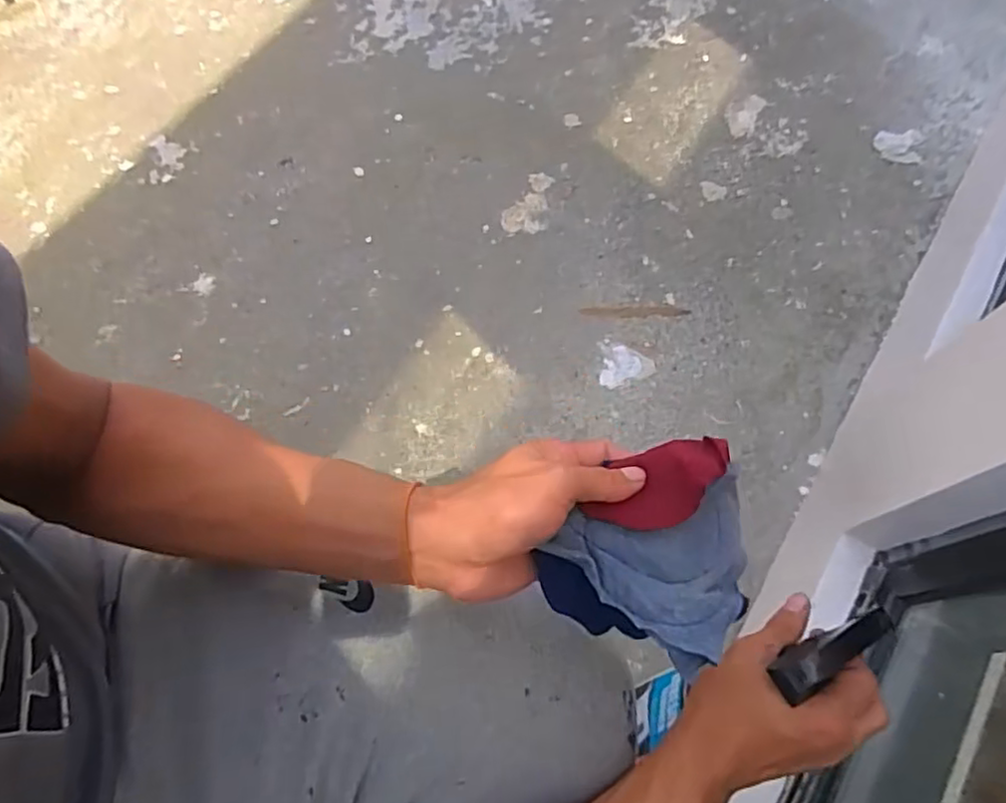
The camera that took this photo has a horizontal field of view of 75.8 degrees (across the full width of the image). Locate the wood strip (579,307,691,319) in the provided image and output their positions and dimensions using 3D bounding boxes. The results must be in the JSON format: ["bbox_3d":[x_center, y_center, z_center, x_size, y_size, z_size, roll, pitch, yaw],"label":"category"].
[{"bbox_3d":[0.181,-0.123,0.887,0.145,0.004,0.017,0,67,1],"label":"wood strip"}]

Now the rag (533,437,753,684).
[{"bbox_3d":[0.092,0.082,0.353,0.124,0.042,0.097,-42,71,-14],"label":"rag"}]

